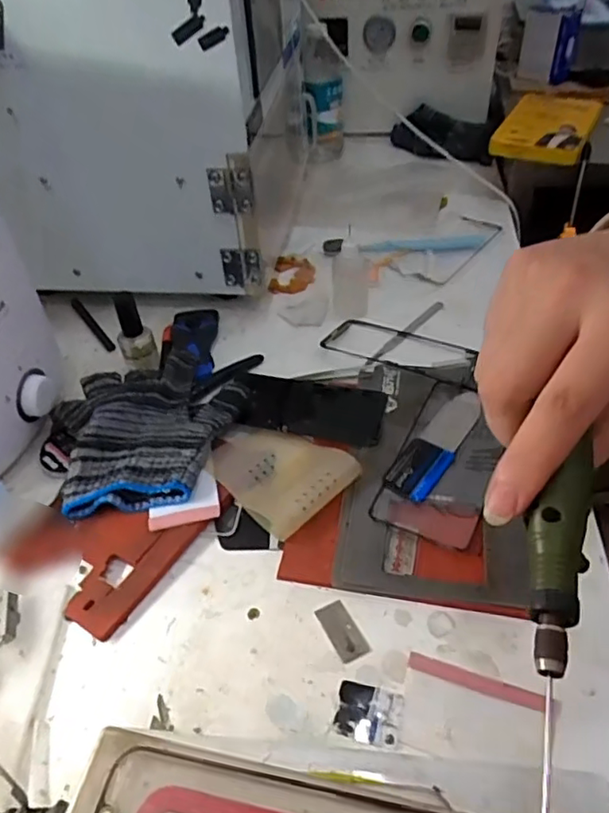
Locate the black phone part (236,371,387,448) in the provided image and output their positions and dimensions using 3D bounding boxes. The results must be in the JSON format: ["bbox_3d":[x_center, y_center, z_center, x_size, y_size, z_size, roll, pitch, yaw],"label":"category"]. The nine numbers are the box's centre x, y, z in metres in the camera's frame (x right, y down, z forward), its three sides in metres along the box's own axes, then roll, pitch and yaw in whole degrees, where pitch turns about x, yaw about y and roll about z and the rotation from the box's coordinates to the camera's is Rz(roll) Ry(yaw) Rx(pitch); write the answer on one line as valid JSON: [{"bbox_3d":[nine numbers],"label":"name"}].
[{"bbox_3d":[0.003,-0.001,0.506,0.126,0.005,0.068,8,44,13],"label":"black phone part"}]

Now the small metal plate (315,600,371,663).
[{"bbox_3d":[0.023,0.139,0.373,0.019,0.004,0.039,-22,45,-18],"label":"small metal plate"}]

